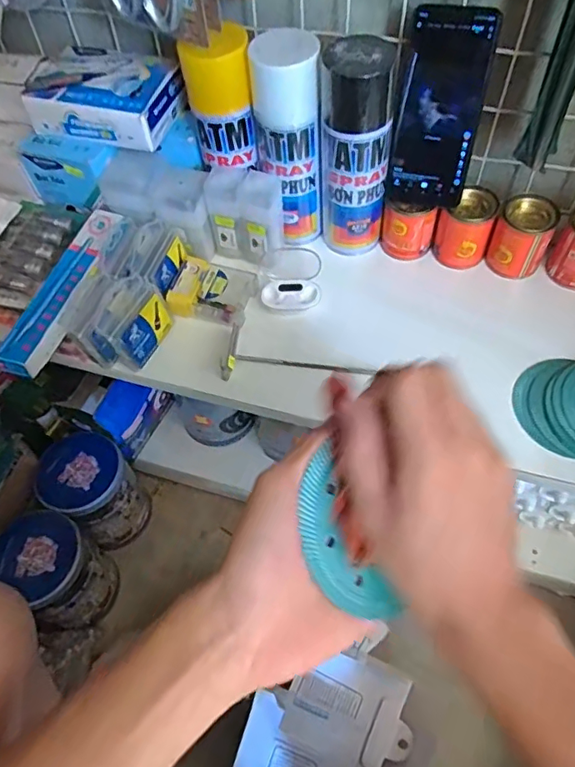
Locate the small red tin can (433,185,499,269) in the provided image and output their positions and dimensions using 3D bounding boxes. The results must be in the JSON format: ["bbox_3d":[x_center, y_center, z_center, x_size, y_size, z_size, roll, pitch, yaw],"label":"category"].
[{"bbox_3d":[0.186,-0.163,0.560,0.054,0.066,0.049,15,58,14],"label":"small red tin can"}]

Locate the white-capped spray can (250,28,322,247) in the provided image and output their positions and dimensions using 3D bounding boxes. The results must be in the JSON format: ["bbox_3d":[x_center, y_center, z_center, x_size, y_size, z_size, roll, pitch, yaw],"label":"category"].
[{"bbox_3d":[0.001,-0.232,0.533,0.061,0.195,0.052,1,56,4],"label":"white-capped spray can"}]

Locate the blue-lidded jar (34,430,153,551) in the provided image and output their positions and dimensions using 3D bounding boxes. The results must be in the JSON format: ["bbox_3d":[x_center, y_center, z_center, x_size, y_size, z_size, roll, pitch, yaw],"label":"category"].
[{"bbox_3d":[-0.272,0.154,0.759,0.107,0.160,0.113,-2,55,3],"label":"blue-lidded jar"}]

